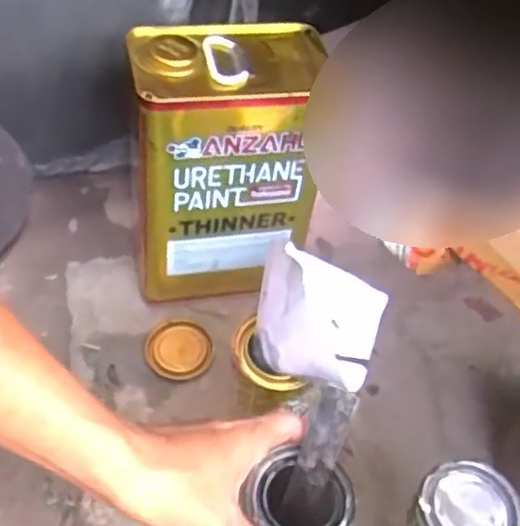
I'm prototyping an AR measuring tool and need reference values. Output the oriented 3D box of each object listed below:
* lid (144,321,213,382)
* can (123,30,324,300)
[{"bbox_3d":[-0.078,0.082,0.680,0.065,0.005,0.061,2,52,-2],"label":"lid"},{"bbox_3d":[-0.030,-0.088,0.663,0.165,0.247,0.127,-3,52,-7],"label":"can"}]

